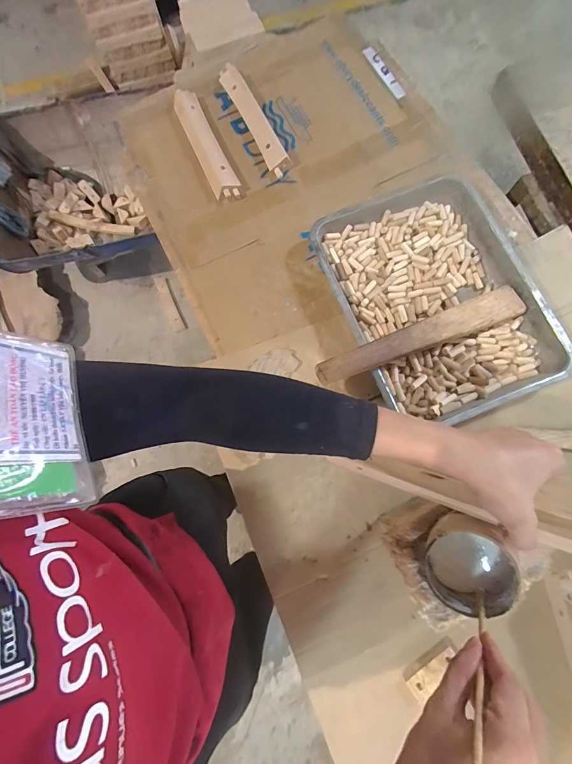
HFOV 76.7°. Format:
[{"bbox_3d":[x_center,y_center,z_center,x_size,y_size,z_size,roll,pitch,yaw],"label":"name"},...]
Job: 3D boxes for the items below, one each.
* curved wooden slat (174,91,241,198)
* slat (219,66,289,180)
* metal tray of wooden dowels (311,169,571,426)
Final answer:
[{"bbox_3d":[-0.158,-0.463,0.696,0.048,0.031,0.269,-24,75,-5],"label":"curved wooden slat"},{"bbox_3d":[-0.062,-0.510,0.703,0.040,0.032,0.276,-25,75,-5],"label":"slat"},{"bbox_3d":[0.239,-0.141,0.590,0.298,0.051,0.389,-22,75,-4],"label":"metal tray of wooden dowels"}]

